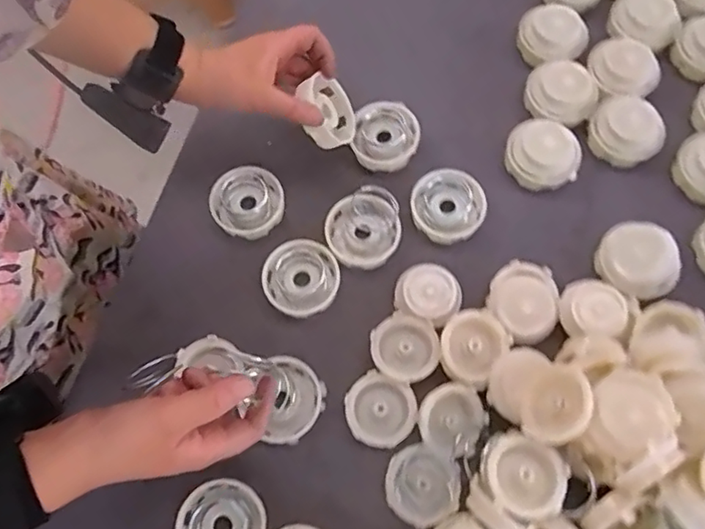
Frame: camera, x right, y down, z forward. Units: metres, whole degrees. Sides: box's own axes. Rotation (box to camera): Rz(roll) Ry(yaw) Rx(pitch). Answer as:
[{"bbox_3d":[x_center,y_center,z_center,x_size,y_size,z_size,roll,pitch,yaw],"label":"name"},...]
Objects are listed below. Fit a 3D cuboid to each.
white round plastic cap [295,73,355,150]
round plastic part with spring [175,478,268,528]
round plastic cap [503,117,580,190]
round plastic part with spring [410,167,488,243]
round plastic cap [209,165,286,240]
[{"bbox_3d":[-0.021,-0.129,0.481,0.016,0.058,0.057,-14,103,30],"label":"white round plastic cap"},{"bbox_3d":[-0.094,0.189,0.411,0.061,0.024,0.062,0,71,-1],"label":"round plastic part with spring"},{"bbox_3d":[0.165,-0.095,0.494,0.063,0.040,0.059,0,71,-1],"label":"round plastic cap"},{"bbox_3d":[0.083,-0.050,0.490,0.058,0.025,0.061,0,71,-1],"label":"round plastic part with spring"},{"bbox_3d":[-0.091,-0.055,0.492,0.062,0.010,0.061,0,71,-1],"label":"round plastic cap"}]

